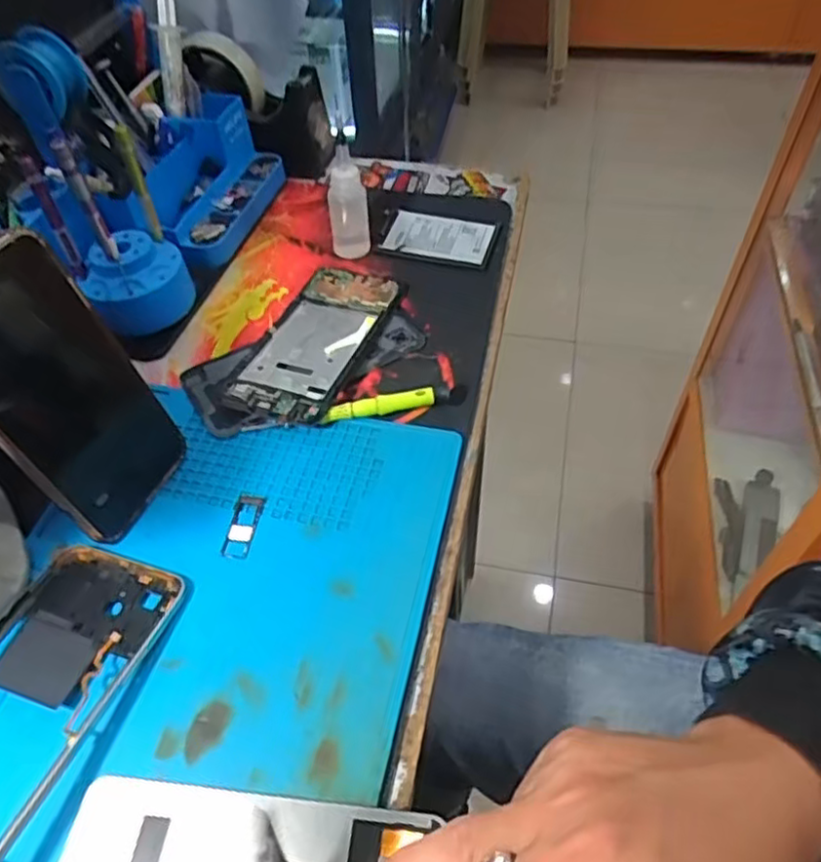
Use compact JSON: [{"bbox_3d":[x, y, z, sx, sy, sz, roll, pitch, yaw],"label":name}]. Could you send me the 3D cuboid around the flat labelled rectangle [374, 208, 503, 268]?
[{"bbox_3d":[0.023,-0.164,0.563,0.096,0.009,0.059,10,51,10],"label":"flat labelled rectangle"}]

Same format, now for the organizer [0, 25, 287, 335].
[{"bbox_3d":[-0.208,-0.209,0.516,0.135,0.151,0.242,13,52,13],"label":"organizer"}]

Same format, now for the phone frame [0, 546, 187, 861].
[{"bbox_3d":[-0.180,0.125,0.311,0.077,0.008,0.166,16,43,12],"label":"phone frame"}]

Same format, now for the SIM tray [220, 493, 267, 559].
[{"bbox_3d":[-0.096,0.053,0.384,0.016,0.004,0.042,5,50,7],"label":"SIM tray"}]

